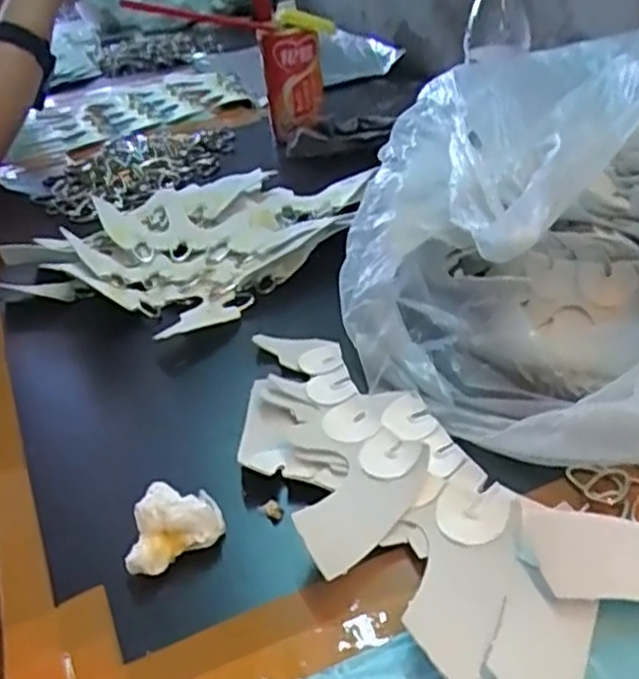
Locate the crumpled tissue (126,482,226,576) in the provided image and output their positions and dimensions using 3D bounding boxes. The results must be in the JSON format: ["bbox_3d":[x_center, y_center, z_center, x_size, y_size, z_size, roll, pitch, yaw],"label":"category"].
[{"bbox_3d":[-0.074,0.093,0.367,0.050,0.031,0.031,-25,39,-24],"label":"crumpled tissue"}]

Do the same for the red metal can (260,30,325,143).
[{"bbox_3d":[-0.026,-0.275,0.805,0.062,0.107,0.066,-8,35,-2],"label":"red metal can"}]

